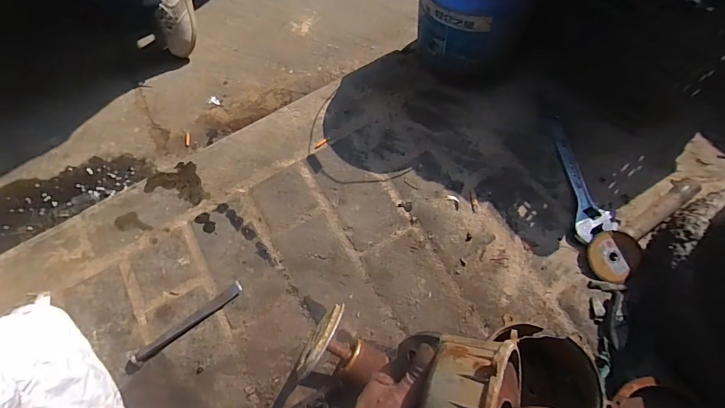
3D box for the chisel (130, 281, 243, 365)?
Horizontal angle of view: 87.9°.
[{"bbox_3d":[-0.297,0.202,0.646,0.201,0.014,0.022,-36,68,-13],"label":"chisel"}]

